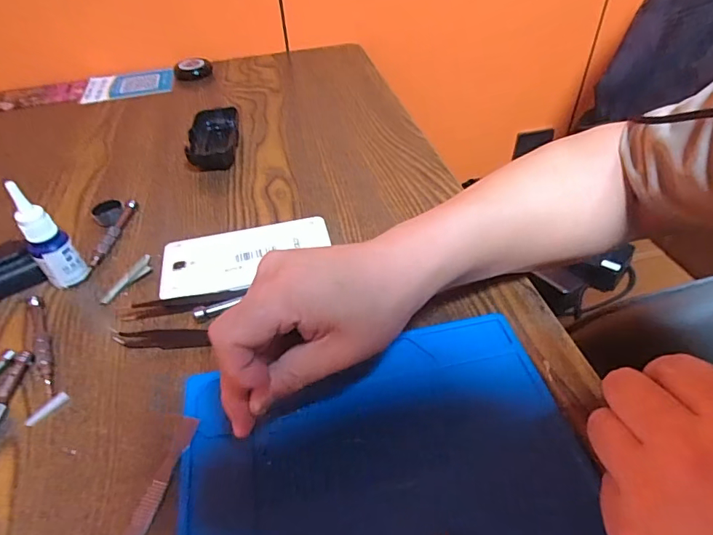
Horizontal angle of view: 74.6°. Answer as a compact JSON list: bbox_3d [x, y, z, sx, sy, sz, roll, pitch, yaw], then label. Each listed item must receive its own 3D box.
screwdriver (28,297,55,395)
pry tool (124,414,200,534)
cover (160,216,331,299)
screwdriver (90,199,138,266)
[{"bbox_3d":[-0.233,0.055,0.347,0.010,0.011,0.099,-25,47,-21],"label":"screwdriver"},{"bbox_3d":[-0.118,0.138,0.257,0.019,0.004,0.120,2,47,13],"label":"pry tool"},{"bbox_3d":[-0.095,-0.009,0.406,0.142,0.010,0.073,-10,44,-6],"label":"cover"},{"bbox_3d":[-0.229,-0.035,0.444,0.010,0.009,0.089,1,44,5],"label":"screwdriver"}]

